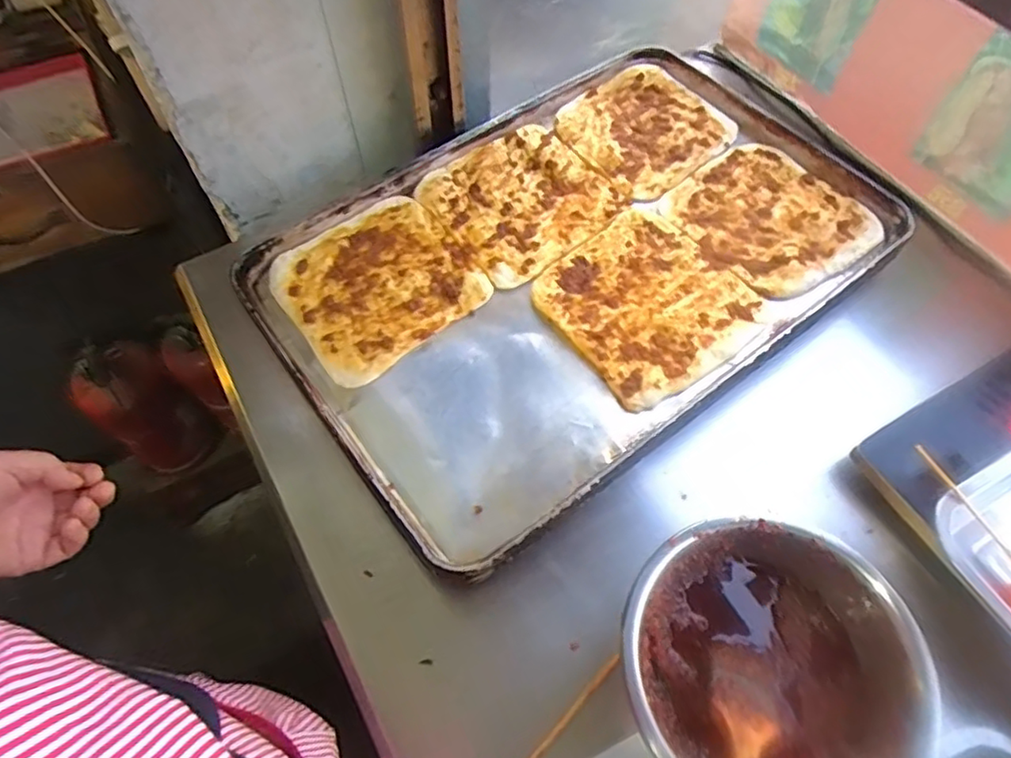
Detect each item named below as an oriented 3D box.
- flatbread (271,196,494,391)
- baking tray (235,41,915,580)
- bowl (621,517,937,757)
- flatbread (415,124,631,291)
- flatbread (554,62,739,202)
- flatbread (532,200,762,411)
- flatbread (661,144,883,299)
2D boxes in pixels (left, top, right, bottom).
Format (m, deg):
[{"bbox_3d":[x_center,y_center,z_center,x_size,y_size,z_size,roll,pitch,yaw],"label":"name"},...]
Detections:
[{"bbox_3d":[-0.129,-0.099,0.632,0.184,0.014,0.177,-37,67,-17],"label":"flatbread"},{"bbox_3d":[0.076,-0.138,0.651,0.629,0.038,0.414,-36,67,-16],"label":"baking tray"},{"bbox_3d":[0.183,0.206,0.445,0.198,0.079,0.184,1,60,-1],"label":"bowl"},{"bbox_3d":[0.020,-0.199,0.688,0.186,0.012,0.177,-35,67,-16],"label":"flatbread"},{"bbox_3d":[0.167,-0.299,0.748,0.182,0.012,0.175,-37,67,-16],"label":"flatbread"},{"bbox_3d":[0.139,-0.077,0.619,0.178,0.013,0.187,-32,66,-14],"label":"flatbread"},{"bbox_3d":[0.282,-0.175,0.673,0.180,0.015,0.186,-33,66,-15],"label":"flatbread"}]

